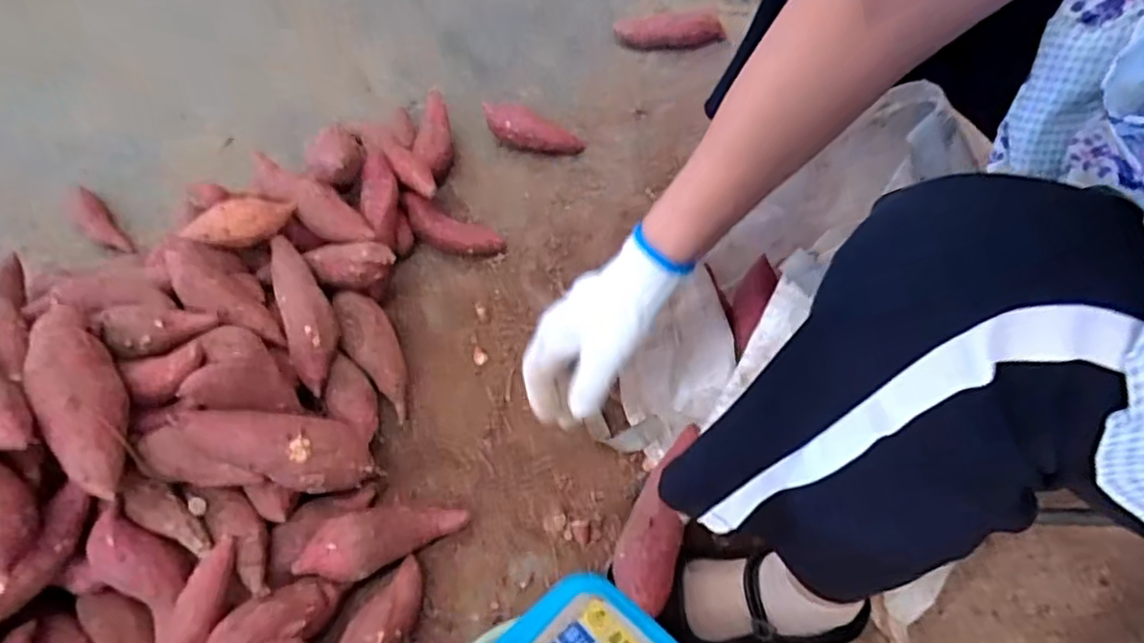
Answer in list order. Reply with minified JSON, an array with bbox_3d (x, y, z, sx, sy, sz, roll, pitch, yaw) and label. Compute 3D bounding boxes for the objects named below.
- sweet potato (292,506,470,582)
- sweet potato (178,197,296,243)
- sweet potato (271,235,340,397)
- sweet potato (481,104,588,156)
[{"bbox_3d":[-0.190,0.218,0.658,0.165,0.048,0.056,-8,56,-28],"label":"sweet potato"},{"bbox_3d":[-0.400,-0.123,0.778,0.128,0.040,0.048,-20,58,-27],"label":"sweet potato"},{"bbox_3d":[-0.310,-0.023,0.750,0.055,0.053,0.212,-19,74,-7],"label":"sweet potato"},{"bbox_3d":[-0.064,-0.292,1.005,0.167,0.044,0.053,18,60,-7],"label":"sweet potato"}]

